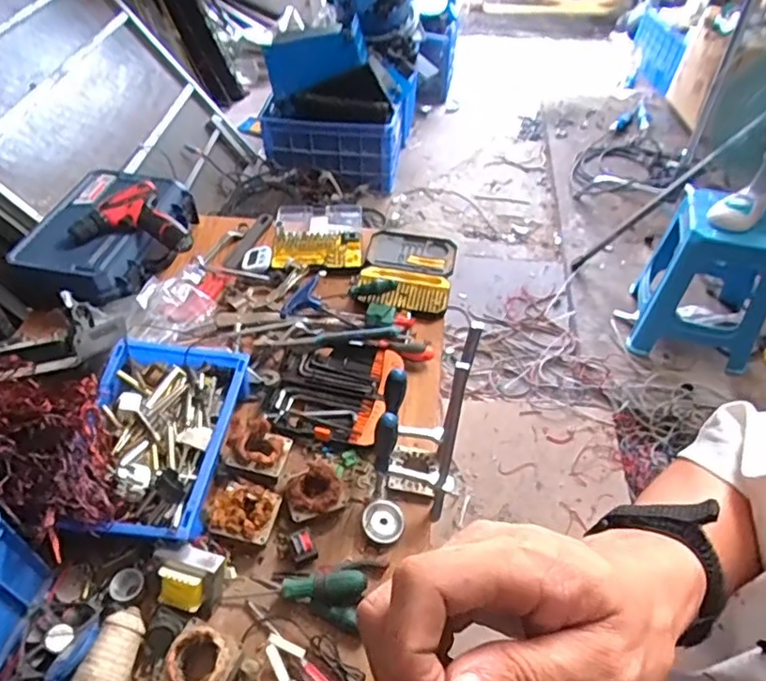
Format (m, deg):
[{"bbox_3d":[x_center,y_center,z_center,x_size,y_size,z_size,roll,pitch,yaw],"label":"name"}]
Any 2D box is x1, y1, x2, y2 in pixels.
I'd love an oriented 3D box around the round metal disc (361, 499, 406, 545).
[{"bbox_3d":[0.001,0.261,0.859,0.059,0.019,0.062,0,47,0],"label":"round metal disc"}]

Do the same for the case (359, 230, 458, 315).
[{"bbox_3d":[0.050,-0.147,1.234,0.188,0.044,0.241,8,47,8],"label":"case"}]

